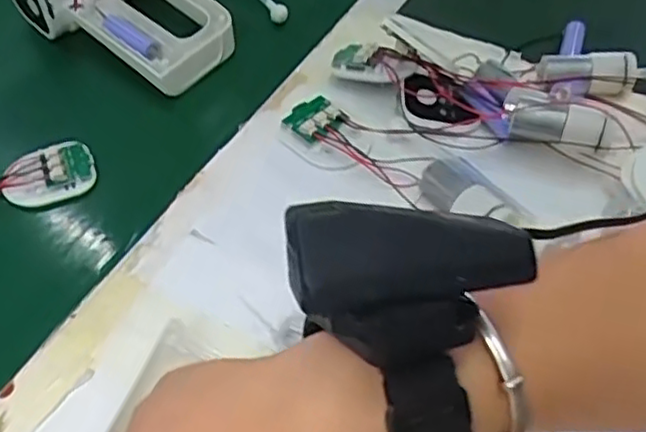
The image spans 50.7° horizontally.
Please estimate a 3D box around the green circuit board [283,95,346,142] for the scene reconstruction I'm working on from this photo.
[{"bbox_3d":[-0.005,-0.063,0.438,0.034,0.012,0.034,35,59,27],"label":"green circuit board"}]

